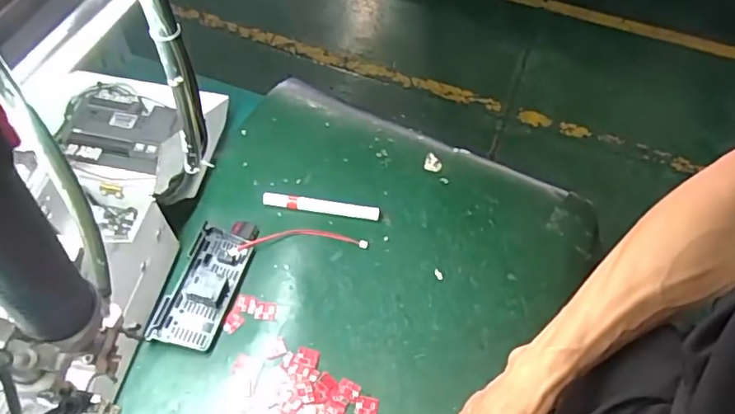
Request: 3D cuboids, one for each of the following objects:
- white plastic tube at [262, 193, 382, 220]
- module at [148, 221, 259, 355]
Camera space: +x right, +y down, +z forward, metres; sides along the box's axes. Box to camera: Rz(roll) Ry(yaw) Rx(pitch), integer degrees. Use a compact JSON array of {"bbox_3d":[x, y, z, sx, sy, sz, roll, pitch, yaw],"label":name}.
[{"bbox_3d":[-0.059,-0.002,0.711,0.146,0.020,0.017,6,58,2],"label":"white plastic tube"},{"bbox_3d":[-0.189,0.085,0.650,0.067,0.026,0.161,15,59,8],"label":"module"}]

